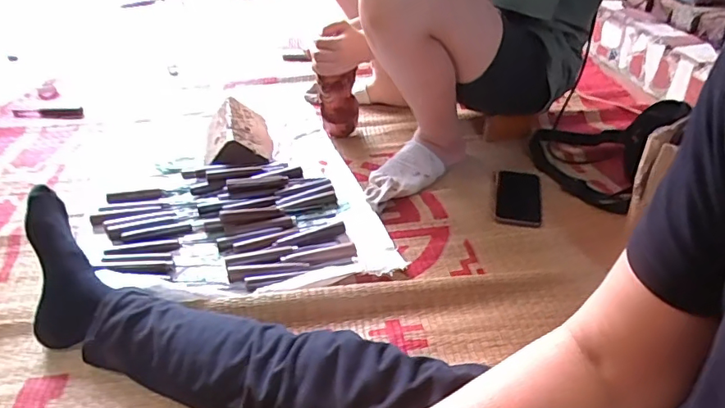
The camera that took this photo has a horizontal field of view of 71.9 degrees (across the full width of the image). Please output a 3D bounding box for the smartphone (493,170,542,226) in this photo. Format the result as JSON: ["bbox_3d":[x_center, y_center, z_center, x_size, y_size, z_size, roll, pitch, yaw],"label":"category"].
[{"bbox_3d":[0.279,-0.012,0.898,0.080,0.010,0.166,7,36,9],"label":"smartphone"}]

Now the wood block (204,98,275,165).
[{"bbox_3d":[-0.262,-0.152,1.050,0.134,0.058,0.213,-6,36,-8],"label":"wood block"}]

